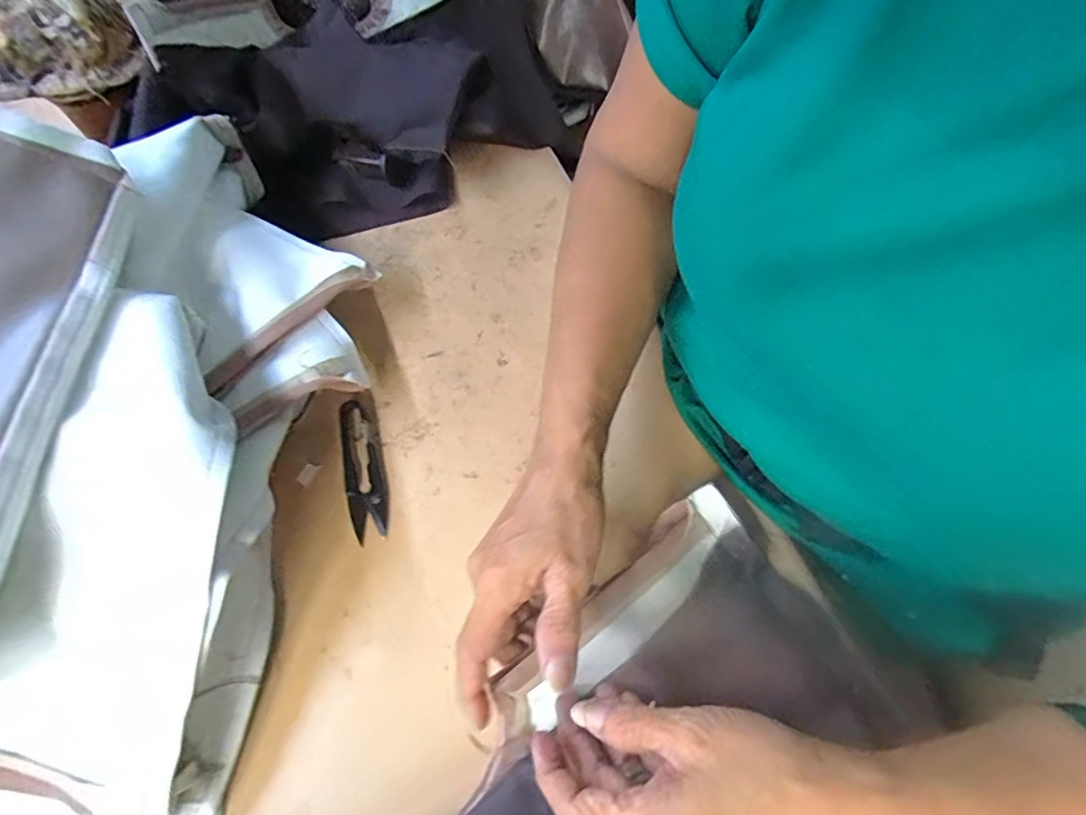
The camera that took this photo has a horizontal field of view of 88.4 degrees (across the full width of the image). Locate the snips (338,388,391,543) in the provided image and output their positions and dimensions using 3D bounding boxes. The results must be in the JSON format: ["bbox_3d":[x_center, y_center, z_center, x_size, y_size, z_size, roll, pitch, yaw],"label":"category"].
[{"bbox_3d":[-0.118,0.036,0.368,0.026,0.007,0.100,-17,61,-4],"label":"snips"}]

